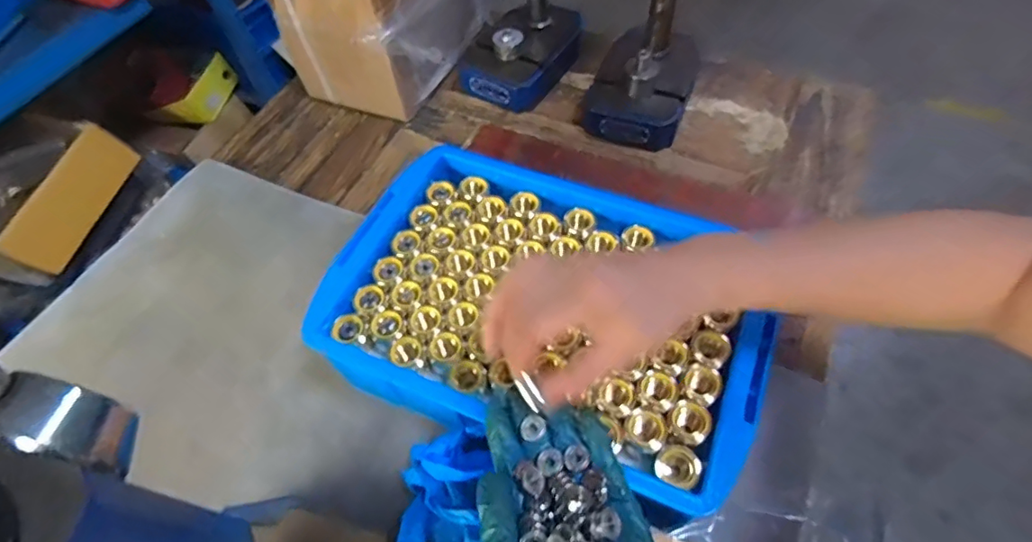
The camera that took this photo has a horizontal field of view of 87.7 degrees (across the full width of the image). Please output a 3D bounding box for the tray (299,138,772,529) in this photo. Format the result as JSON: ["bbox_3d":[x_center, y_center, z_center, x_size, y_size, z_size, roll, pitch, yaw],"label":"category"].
[{"bbox_3d":[0.024,0.025,0.459,0.356,0.066,0.242,21,61,17],"label":"tray"}]

